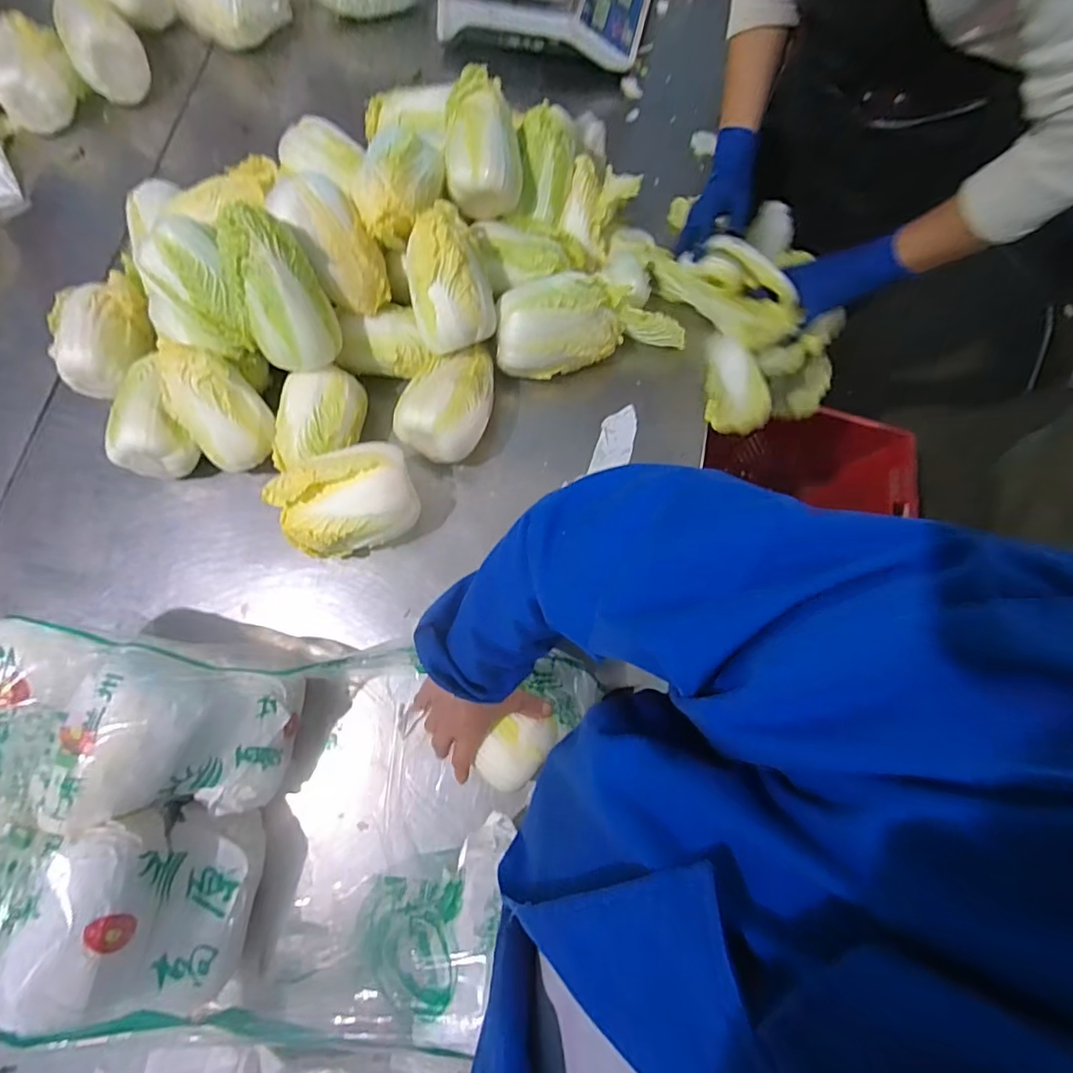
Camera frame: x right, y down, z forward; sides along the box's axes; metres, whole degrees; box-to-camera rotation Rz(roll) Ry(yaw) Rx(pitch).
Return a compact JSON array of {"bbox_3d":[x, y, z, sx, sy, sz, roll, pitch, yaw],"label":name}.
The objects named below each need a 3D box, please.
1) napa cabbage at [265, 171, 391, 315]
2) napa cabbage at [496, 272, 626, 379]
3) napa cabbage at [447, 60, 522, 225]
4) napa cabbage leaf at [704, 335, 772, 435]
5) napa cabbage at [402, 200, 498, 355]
[{"bbox_3d":[-0.241,-0.344,0.665,0.088,0.076,0.156,-42,110,-15],"label":"napa cabbage"},{"bbox_3d":[0.027,-0.273,0.727,0.169,0.115,0.096,-17,76,-4],"label":"napa cabbage"},{"bbox_3d":[-0.068,-0.492,0.708,0.092,0.094,0.159,-3,76,0],"label":"napa cabbage"},{"bbox_3d":[0.270,-0.203,0.745,0.073,0.045,0.138,5,76,2],"label":"napa cabbage leaf"},{"bbox_3d":[-0.106,-0.311,0.673,0.095,0.087,0.159,-12,113,-2],"label":"napa cabbage"}]

